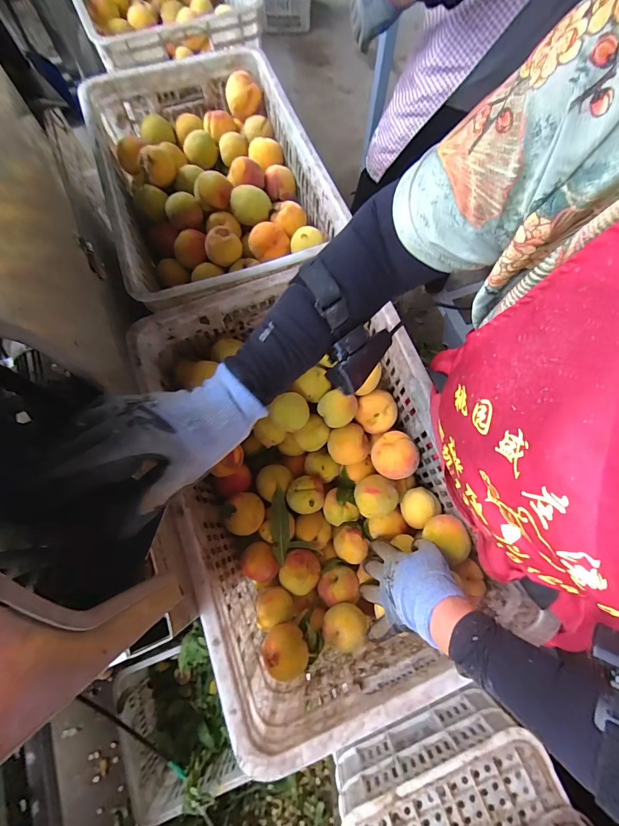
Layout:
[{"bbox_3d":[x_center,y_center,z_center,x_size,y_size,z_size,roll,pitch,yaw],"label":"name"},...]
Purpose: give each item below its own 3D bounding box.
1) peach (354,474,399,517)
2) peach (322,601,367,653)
[{"bbox_3d":[0.101,0.126,0.525,0.063,0.050,0.058,0,73,0],"label":"peach"},{"bbox_3d":[0.050,0.304,0.487,0.056,0.049,0.055,0,73,0],"label":"peach"}]

